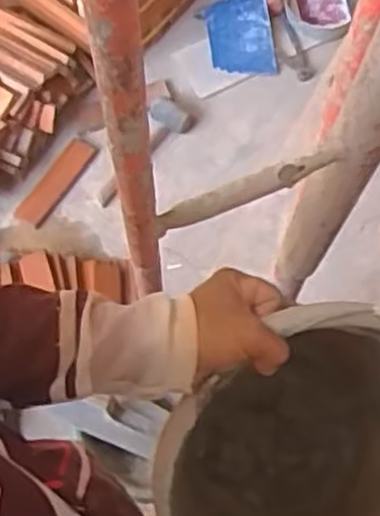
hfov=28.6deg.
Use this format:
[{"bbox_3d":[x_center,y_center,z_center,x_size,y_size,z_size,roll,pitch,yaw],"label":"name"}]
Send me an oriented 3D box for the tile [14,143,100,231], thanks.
[{"bbox_3d":[-0.302,-0.170,1.693,0.066,0.024,0.226,38,83,-1],"label":"tile"}]

